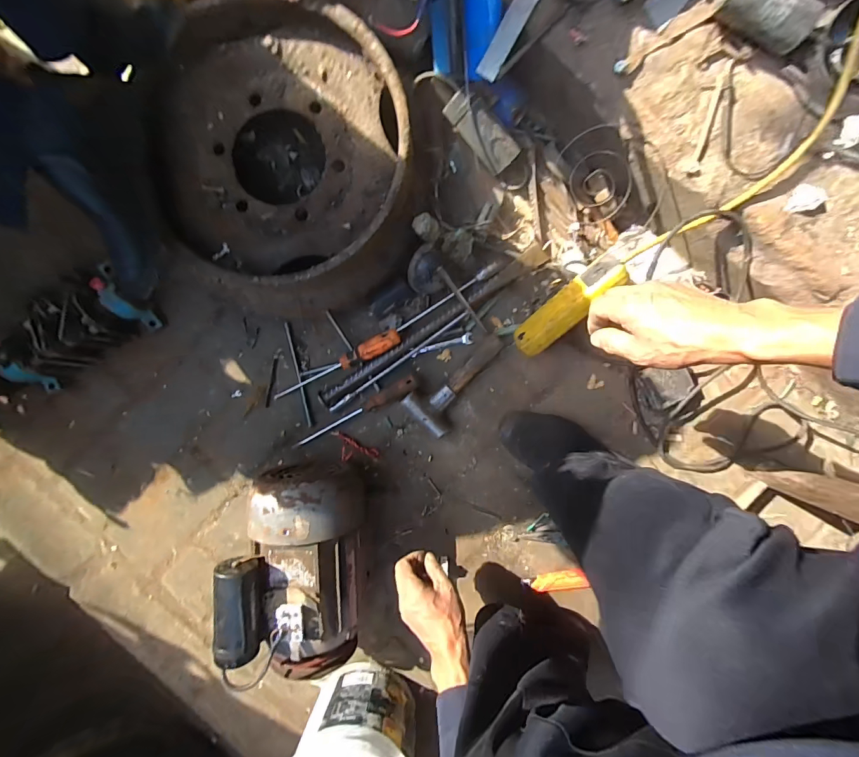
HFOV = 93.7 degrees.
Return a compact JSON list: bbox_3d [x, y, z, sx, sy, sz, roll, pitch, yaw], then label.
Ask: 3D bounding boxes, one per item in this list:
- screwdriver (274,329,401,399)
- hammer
[{"bbox_3d":[-0.164,-0.019,0.699,0.257,0.025,0.029,-24,90,22],"label":"screwdriver"},{"bbox_3d":[0.050,0.002,0.695,0.085,0.035,0.198,45,92,1],"label":"hammer"}]

